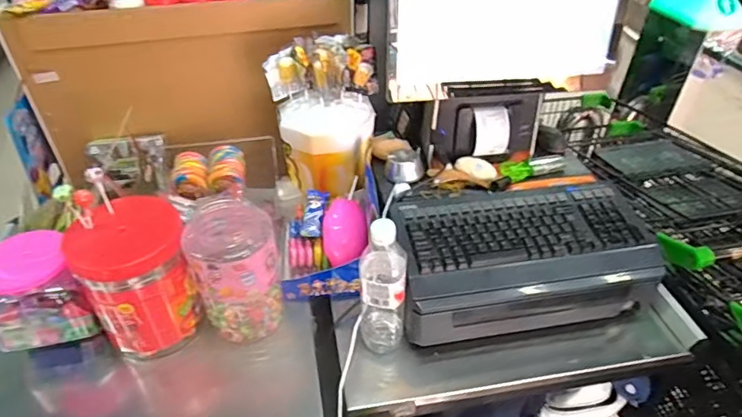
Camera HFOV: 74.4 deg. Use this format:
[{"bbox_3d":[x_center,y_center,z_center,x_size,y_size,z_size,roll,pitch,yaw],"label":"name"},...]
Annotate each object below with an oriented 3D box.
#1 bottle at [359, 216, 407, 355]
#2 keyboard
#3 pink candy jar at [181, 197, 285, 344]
[{"bbox_3d":[0.018,0.116,0.703,0.065,0.223,0.058,3,40,3],"label":"bottle"},{"bbox_3d":[0.243,0.047,0.788,0.400,0.058,0.216,-6,55,-10],"label":"keyboard"},{"bbox_3d":[-0.199,0.093,0.751,0.114,0.209,0.122,1,40,-1],"label":"pink candy jar"}]

